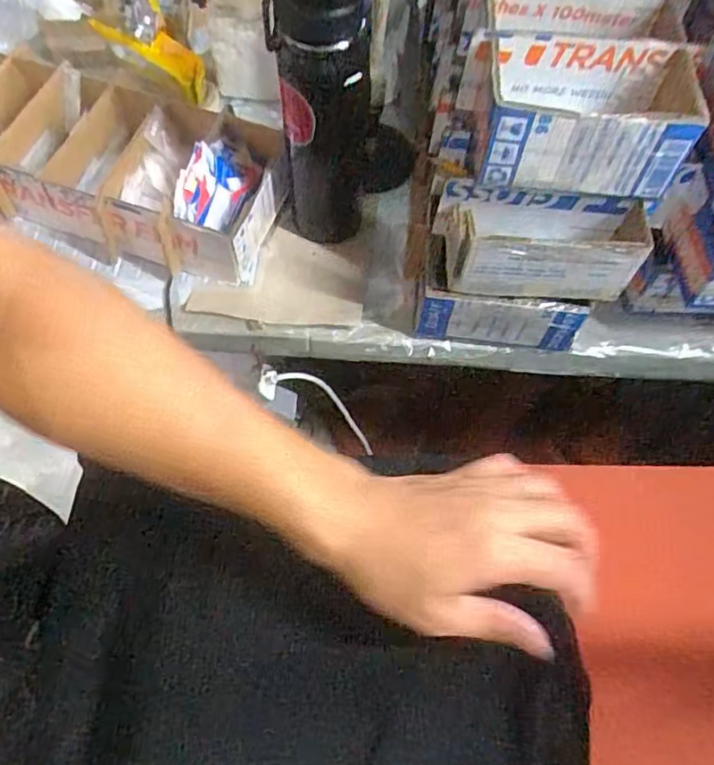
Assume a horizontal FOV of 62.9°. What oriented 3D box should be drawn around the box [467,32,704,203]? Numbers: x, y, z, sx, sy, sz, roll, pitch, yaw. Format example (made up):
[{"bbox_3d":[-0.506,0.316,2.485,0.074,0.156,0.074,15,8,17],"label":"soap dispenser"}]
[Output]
[{"bbox_3d":[0.180,-0.206,0.461,0.180,0.079,0.099,5,62,-1],"label":"box"}]

